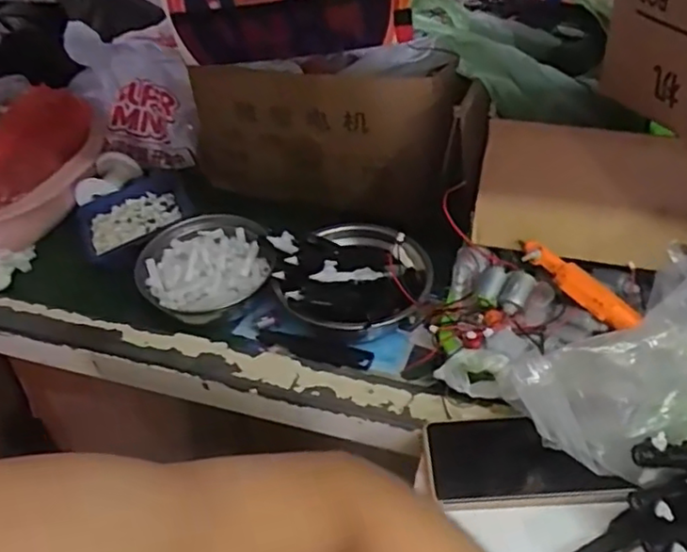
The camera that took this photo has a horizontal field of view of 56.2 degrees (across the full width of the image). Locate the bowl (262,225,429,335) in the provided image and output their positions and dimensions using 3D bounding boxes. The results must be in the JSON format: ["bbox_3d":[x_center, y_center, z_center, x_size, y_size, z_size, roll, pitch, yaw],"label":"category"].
[{"bbox_3d":[0.010,0.001,0.663,0.152,0.078,0.148,-3,44,3],"label":"bowl"}]

